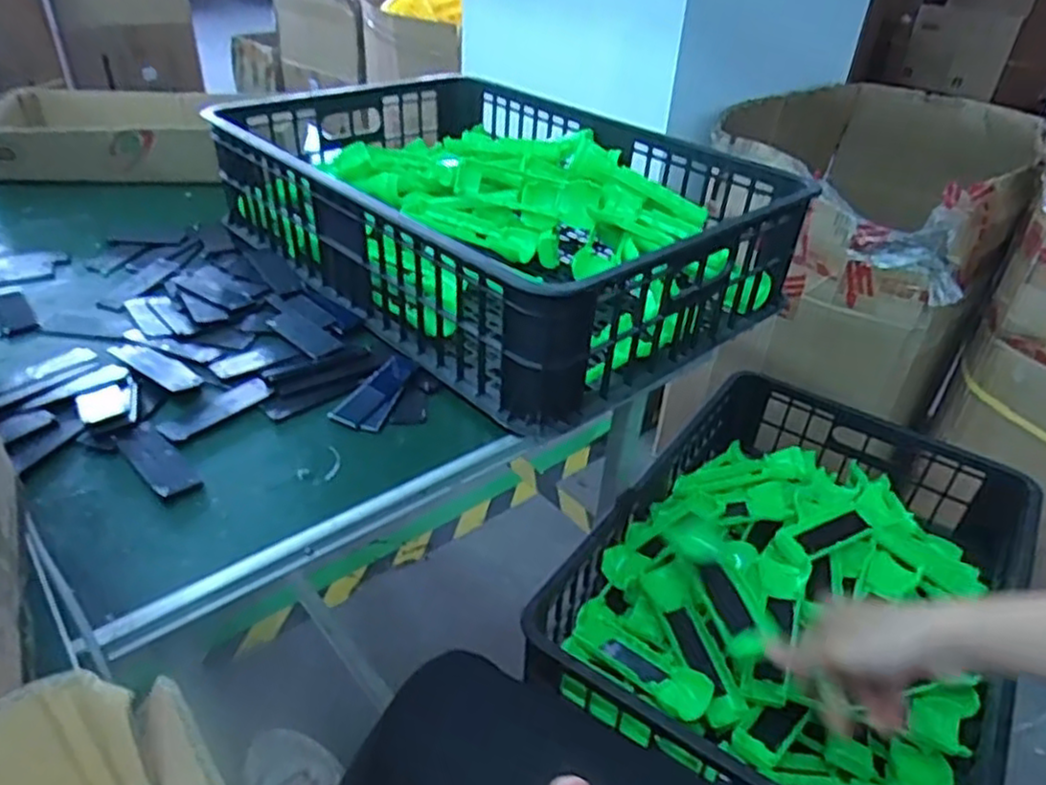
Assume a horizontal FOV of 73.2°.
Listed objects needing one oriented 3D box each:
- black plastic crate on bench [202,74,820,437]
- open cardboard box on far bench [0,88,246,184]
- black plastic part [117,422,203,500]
[{"bbox_3d":[-0.042,-0.214,0.790,0.401,0.137,0.584,-27,46,-36],"label":"black plastic crate on bench"},{"bbox_3d":[-0.606,-0.375,1.032,0.320,0.077,0.199,-1,36,-7],"label":"open cardboard box on far bench"},{"bbox_3d":[-0.269,0.049,0.517,0.028,0.004,0.090,-28,46,-36],"label":"black plastic part"}]

